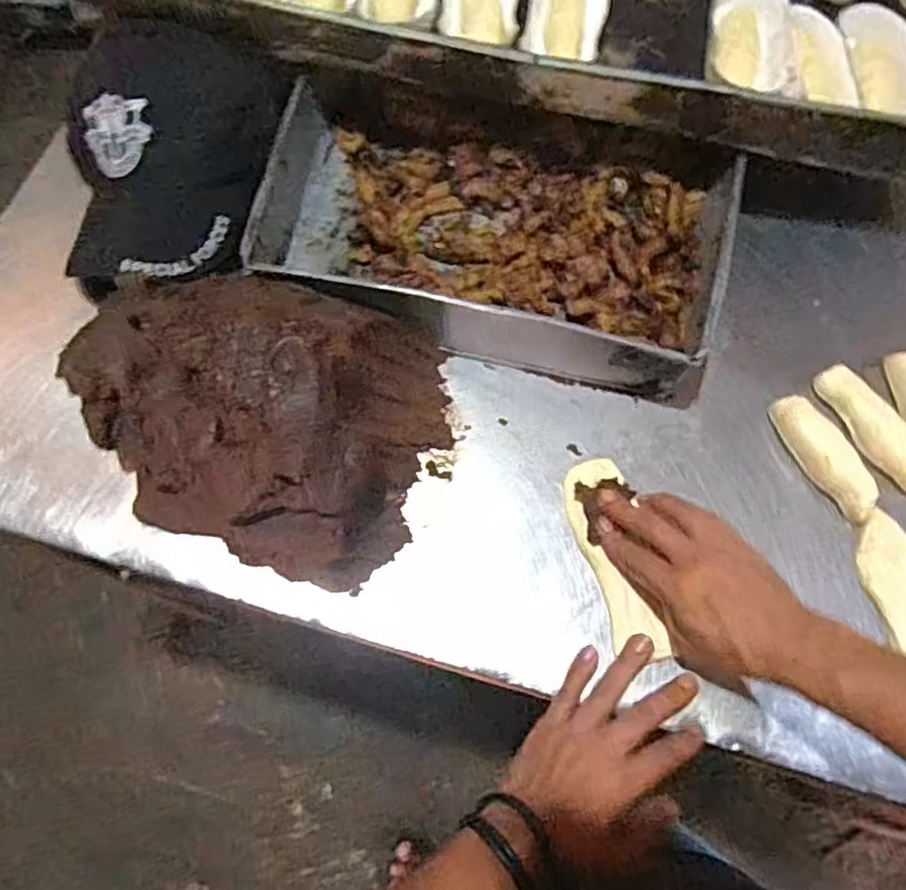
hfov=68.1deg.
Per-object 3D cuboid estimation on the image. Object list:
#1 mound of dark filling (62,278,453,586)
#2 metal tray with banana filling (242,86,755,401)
[{"bbox_3d":[-0.133,-0.034,0.465,0.247,0.128,0.207,13,69,4],"label":"mound of dark filling"},{"bbox_3d":[0.037,-0.190,0.560,0.375,0.061,0.234,15,69,4],"label":"metal tray with banana filling"}]

